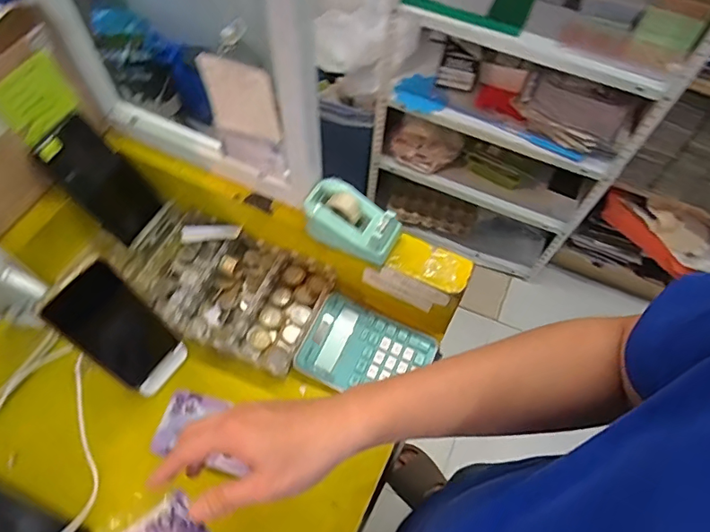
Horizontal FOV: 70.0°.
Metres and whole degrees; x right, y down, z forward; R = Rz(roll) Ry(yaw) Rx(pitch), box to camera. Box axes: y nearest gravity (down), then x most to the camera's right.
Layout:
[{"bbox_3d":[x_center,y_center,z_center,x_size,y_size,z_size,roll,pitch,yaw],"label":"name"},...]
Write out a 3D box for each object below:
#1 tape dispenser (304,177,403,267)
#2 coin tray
[{"bbox_3d":[-0.002,-0.047,0.546,0.104,0.042,0.058,25,63,11],"label":"tape dispenser"},{"bbox_3d":[-0.165,0.021,0.619,0.253,0.036,0.142,25,63,11],"label":"coin tray"}]

